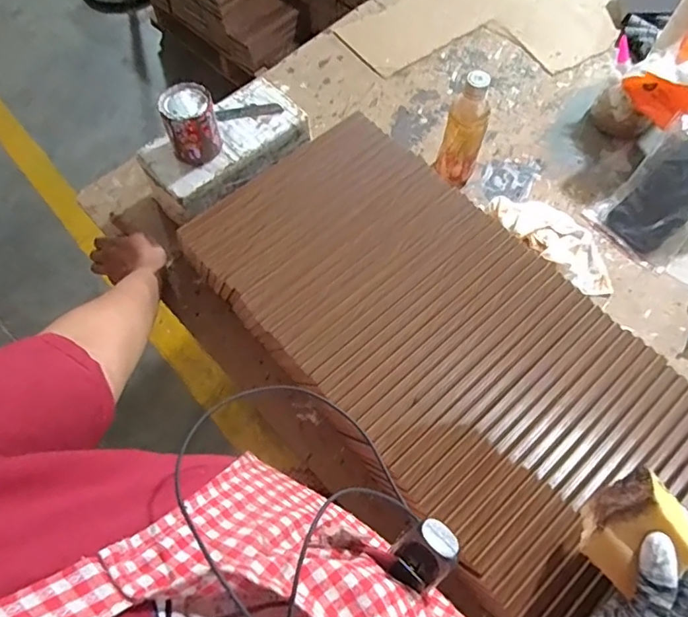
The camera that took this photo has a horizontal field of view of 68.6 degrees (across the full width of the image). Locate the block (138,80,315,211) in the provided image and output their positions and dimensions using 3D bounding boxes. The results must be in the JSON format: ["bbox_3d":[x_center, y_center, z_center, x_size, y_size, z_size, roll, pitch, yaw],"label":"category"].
[{"bbox_3d":[-0.163,-0.235,0.710,0.224,0.038,0.122,-40,70,-16],"label":"block"}]

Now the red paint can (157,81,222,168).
[{"bbox_3d":[-0.193,-0.233,0.642,0.061,0.076,0.063,0,64,1],"label":"red paint can"}]

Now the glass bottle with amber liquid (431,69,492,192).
[{"bbox_3d":[0.166,-0.241,0.699,0.053,0.166,0.044,25,67,13],"label":"glass bottle with amber liquid"}]

